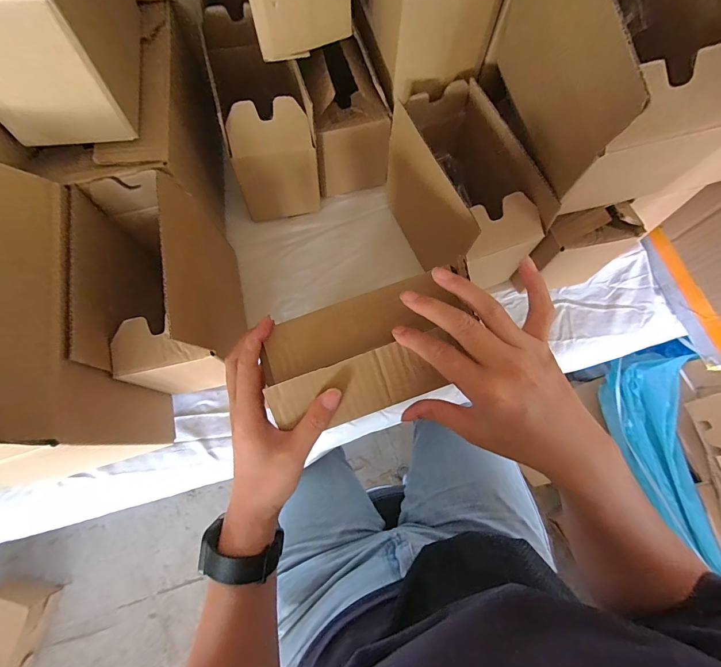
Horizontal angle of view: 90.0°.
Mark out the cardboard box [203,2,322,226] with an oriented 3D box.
[{"bbox_3d":[-0.115,-0.256,0.450,0.095,0.142,0.158,-13,73,-6],"label":"cardboard box"}]

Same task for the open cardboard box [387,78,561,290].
[{"bbox_3d":[0.105,-0.162,0.408,0.102,0.136,0.163,-17,74,-7],"label":"open cardboard box"}]

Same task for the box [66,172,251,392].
[{"bbox_3d":[-0.195,-0.047,0.372,0.104,0.140,0.176,-13,73,-6],"label":"box"}]

